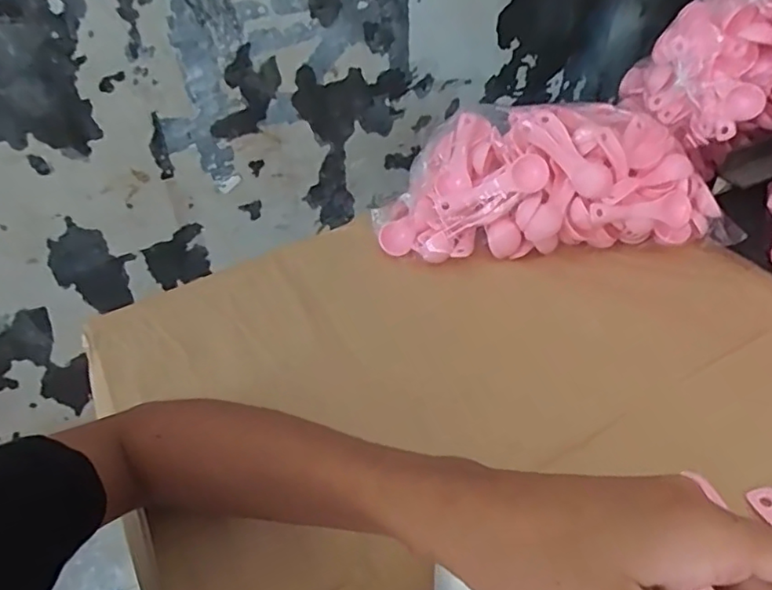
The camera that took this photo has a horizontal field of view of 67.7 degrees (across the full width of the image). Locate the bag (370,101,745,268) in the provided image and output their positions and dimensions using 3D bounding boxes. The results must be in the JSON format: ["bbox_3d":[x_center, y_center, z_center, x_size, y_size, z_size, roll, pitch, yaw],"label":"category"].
[{"bbox_3d":[0.163,-0.121,0.596,0.337,0.096,0.141,-3,43,-5],"label":"bag"}]

